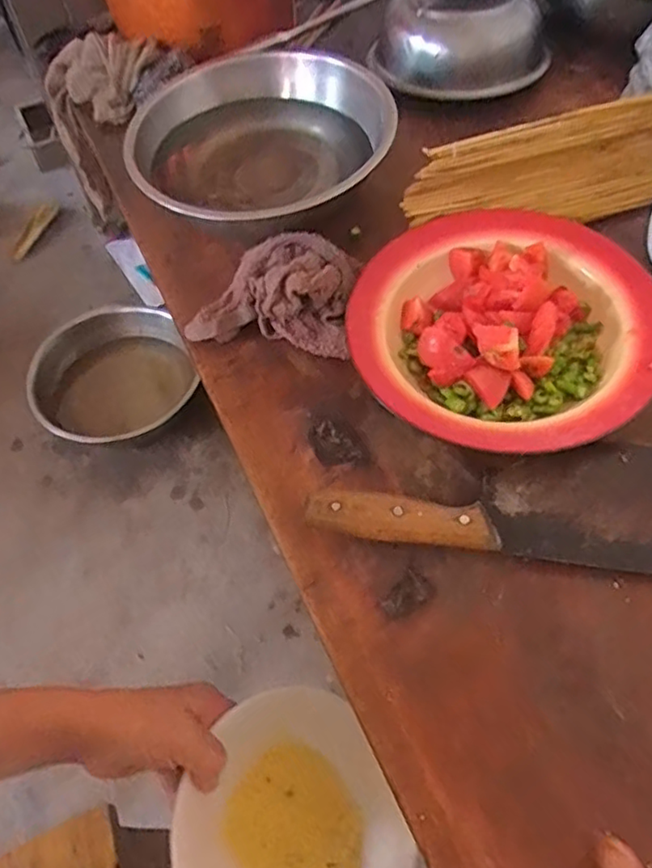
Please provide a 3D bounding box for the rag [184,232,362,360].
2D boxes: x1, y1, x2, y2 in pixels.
[{"bbox_3d":[-0.041,-0.116,0.508,0.130,0.051,0.089,8,57,8],"label":"rag"}]

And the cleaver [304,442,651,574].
[{"bbox_3d":[0.150,0.042,0.415,0.306,0.022,0.086,6,57,7],"label":"cleaver"}]

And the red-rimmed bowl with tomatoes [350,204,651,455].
[{"bbox_3d":[0.139,-0.085,0.475,0.211,0.044,0.222,-1,57,2],"label":"red-rimmed bowl with tomatoes"}]

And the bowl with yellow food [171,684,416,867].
[{"bbox_3d":[-0.021,0.255,0.411,0.142,0.056,0.150,-24,59,-13],"label":"bowl with yellow food"}]

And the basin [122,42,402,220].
[{"bbox_3d":[-0.054,-0.246,0.548,0.221,0.077,0.190,-14,57,-6],"label":"basin"}]

